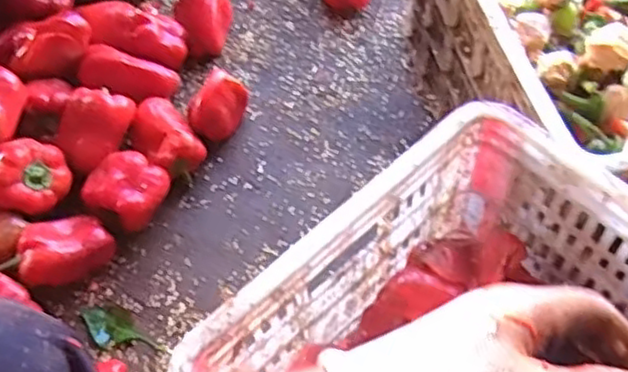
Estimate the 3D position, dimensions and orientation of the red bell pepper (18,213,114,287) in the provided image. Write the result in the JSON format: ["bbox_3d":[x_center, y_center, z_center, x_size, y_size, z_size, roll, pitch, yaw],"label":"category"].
[{"bbox_3d":[-0.294,0.075,0.804,0.105,0.068,0.067,-28,60,-15],"label":"red bell pepper"}]

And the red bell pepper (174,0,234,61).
[{"bbox_3d":[-0.160,-0.244,1.007,0.084,0.078,0.102,-14,57,-6],"label":"red bell pepper"}]

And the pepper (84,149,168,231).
[{"bbox_3d":[-0.230,0.008,0.843,0.088,0.064,0.080,29,63,20],"label":"pepper"}]

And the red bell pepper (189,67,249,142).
[{"bbox_3d":[-0.130,-0.101,0.906,0.059,0.069,0.087,23,61,17],"label":"red bell pepper"}]

